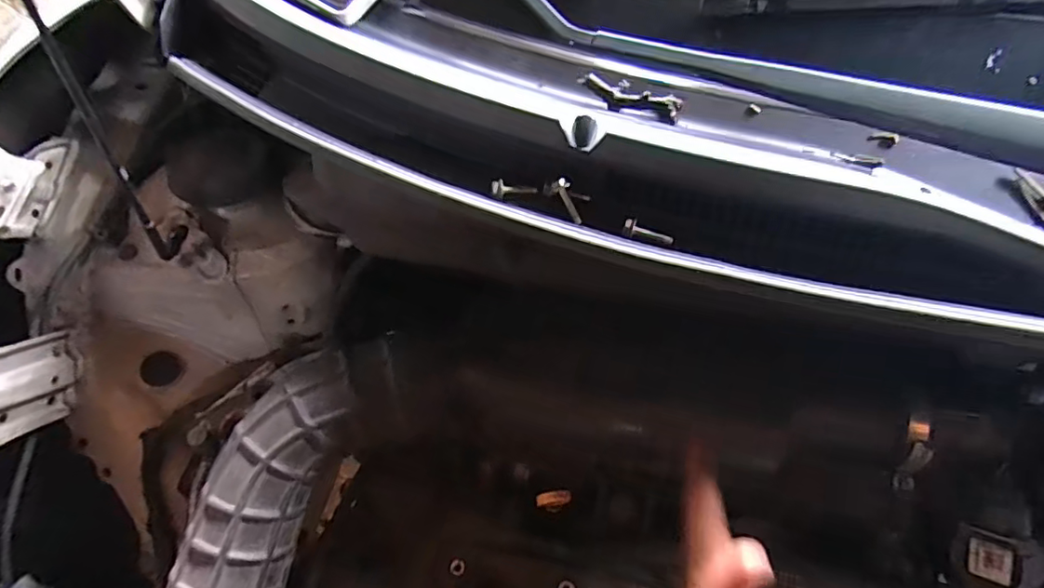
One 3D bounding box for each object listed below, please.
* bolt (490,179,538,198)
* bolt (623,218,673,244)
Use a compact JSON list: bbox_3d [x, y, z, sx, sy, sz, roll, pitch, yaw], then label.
[{"bbox_3d":[-0.005,-0.065,0.343,0.029,0.007,0.008,3,56,-13],"label":"bolt"},{"bbox_3d":[0.073,-0.036,0.322,0.029,0.008,0.009,7,58,5],"label":"bolt"}]

